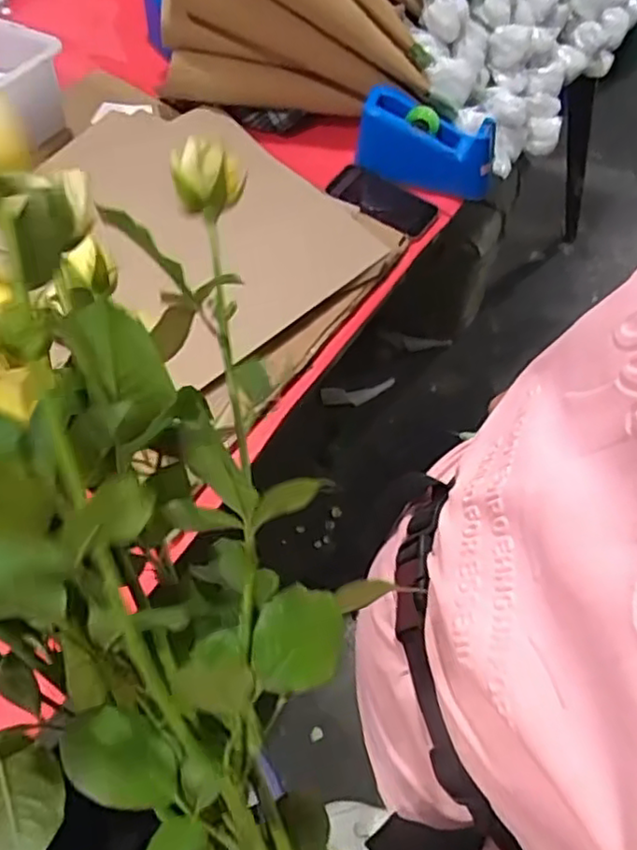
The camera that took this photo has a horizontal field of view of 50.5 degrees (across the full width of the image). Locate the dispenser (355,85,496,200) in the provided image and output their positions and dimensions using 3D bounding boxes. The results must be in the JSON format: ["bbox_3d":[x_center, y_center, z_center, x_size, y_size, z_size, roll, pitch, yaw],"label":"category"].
[{"bbox_3d":[0.162,-0.416,1.001,0.203,0.094,0.074,17,62,8],"label":"dispenser"}]

